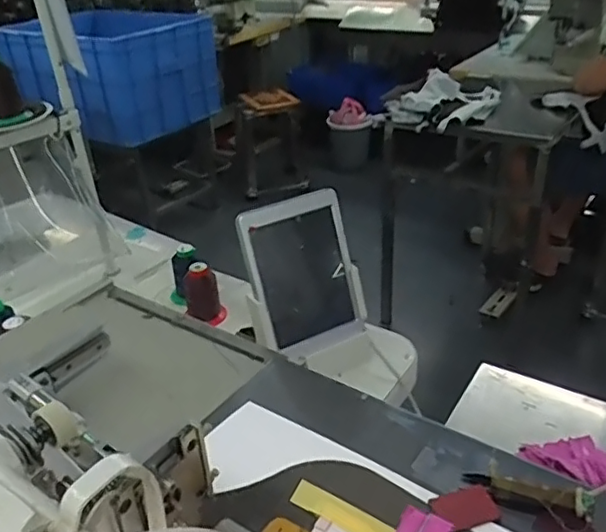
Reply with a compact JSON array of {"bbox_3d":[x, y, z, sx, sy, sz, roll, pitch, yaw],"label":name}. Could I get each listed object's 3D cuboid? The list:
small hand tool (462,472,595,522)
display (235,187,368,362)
[{"bbox_3d":[0.190,0.194,0.517,0.103,0.014,0.024,7,33,19],"label":"small hand tool"},{"bbox_3d":[0.006,0.010,0.824,0.152,0.209,0.024,-21,15,-26],"label":"display"}]

